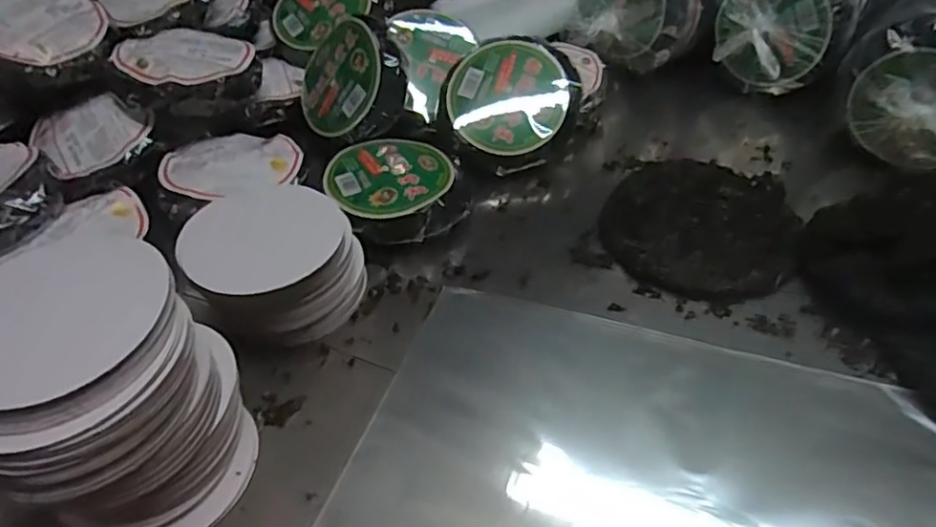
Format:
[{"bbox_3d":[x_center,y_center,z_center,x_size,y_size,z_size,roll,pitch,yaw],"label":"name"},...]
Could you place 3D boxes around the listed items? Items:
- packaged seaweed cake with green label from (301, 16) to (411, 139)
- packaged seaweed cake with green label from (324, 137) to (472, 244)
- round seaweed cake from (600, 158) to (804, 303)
[{"bbox_3d":[-0.137,-0.217,0.756,0.149,0.144,0.049,46,25,23],"label":"packaged seaweed cake with green label"},{"bbox_3d":[-0.080,-0.078,0.695,0.146,0.056,0.158,-2,45,2],"label":"packaged seaweed cake with green label"},{"bbox_3d":[0.242,-0.044,0.660,0.186,0.017,0.204,-2,45,2],"label":"round seaweed cake"}]

